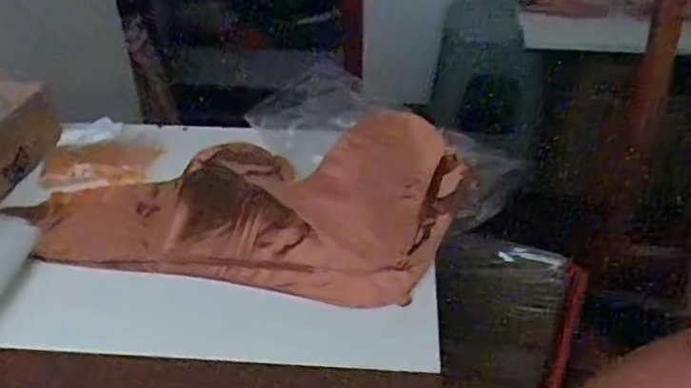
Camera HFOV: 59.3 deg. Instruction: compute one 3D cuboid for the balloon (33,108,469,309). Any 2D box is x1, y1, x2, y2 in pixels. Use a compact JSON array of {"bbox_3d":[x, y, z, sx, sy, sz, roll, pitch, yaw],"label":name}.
[{"bbox_3d":[-0.087,-0.004,0.609,0.390,0.061,0.224,4,36,6],"label":"balloon"}]

